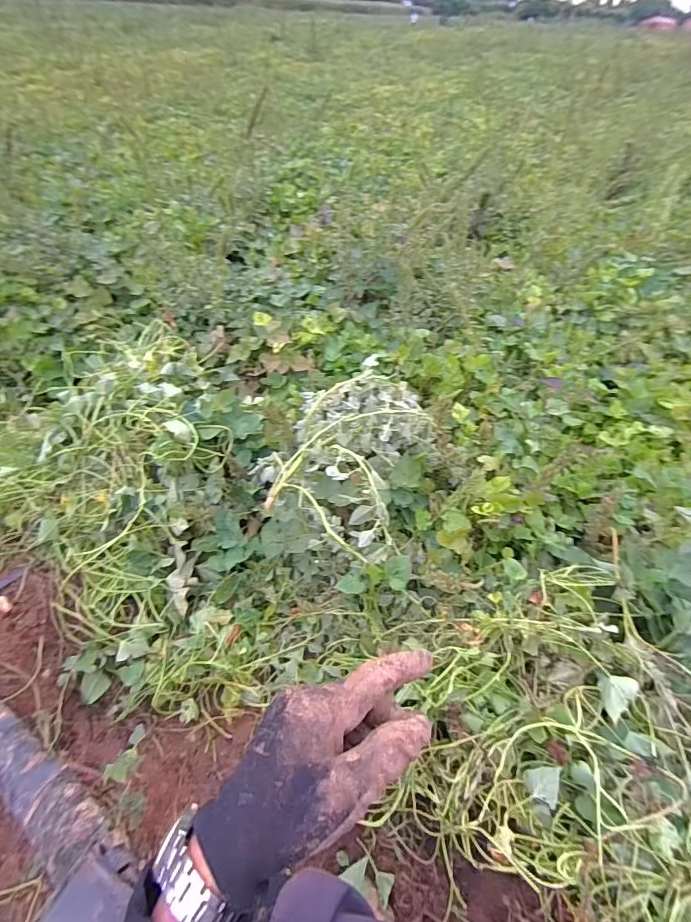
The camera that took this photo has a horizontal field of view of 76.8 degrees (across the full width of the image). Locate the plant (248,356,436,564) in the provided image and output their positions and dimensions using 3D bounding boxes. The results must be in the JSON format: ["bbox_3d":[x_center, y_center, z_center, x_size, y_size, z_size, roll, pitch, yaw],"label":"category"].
[{"bbox_3d":[-0.015,-0.093,1.357,0.538,0.276,0.646,18,49,13],"label":"plant"}]

